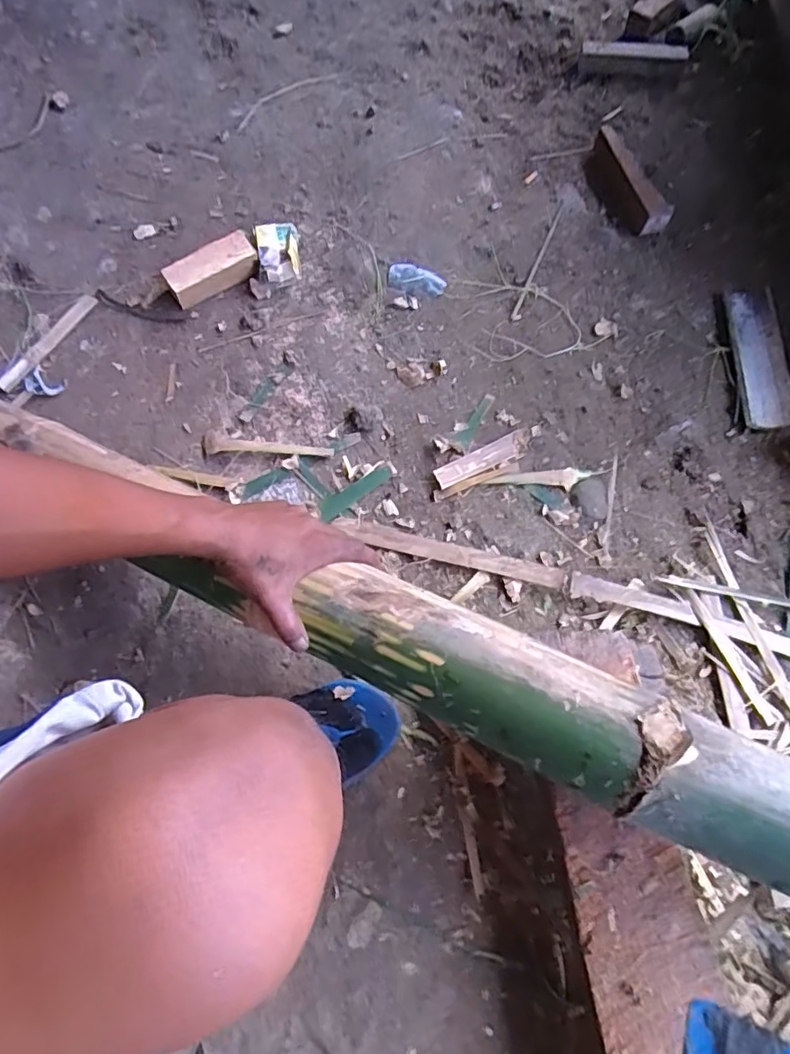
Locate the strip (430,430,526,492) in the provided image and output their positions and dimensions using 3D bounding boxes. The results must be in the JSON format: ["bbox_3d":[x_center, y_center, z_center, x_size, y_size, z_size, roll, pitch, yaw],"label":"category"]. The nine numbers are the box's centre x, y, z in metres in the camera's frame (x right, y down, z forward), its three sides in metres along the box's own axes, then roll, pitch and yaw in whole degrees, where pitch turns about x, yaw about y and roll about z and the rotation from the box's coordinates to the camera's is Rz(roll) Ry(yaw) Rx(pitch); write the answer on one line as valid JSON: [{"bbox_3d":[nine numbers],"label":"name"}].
[{"bbox_3d":[0.117,-0.088,0.748,0.139,0.007,0.035,-25,71,-12],"label":"strip"}]

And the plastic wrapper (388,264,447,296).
[{"bbox_3d":[0.031,-0.363,0.833,0.082,0.004,0.047,11,67,2],"label":"plastic wrapper"}]

